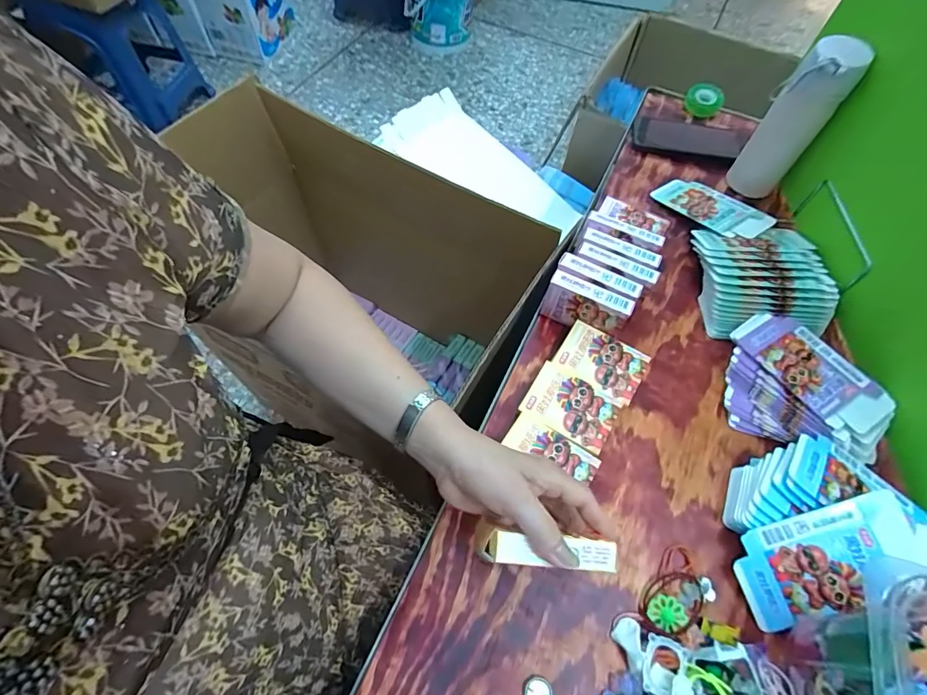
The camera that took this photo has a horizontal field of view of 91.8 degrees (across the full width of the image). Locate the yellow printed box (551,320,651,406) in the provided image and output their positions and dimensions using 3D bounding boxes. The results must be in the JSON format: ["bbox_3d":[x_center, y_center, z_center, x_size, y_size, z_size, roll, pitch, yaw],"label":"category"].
[{"bbox_3d":[0.151,0.021,0.506,0.091,0.030,0.068,30,63,13],"label":"yellow printed box"}]

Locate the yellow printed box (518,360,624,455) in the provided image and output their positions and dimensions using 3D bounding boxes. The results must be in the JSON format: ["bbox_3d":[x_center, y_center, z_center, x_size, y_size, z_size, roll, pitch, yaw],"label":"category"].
[{"bbox_3d":[0.112,0.066,0.478,0.091,0.031,0.065,30,63,13],"label":"yellow printed box"}]

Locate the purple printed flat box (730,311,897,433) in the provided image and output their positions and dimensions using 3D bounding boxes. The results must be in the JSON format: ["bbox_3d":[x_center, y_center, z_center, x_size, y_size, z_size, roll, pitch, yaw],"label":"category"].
[{"bbox_3d":[0.378,0.022,0.490,0.082,0.007,0.152,-30,64,-15],"label":"purple printed flat box"}]

